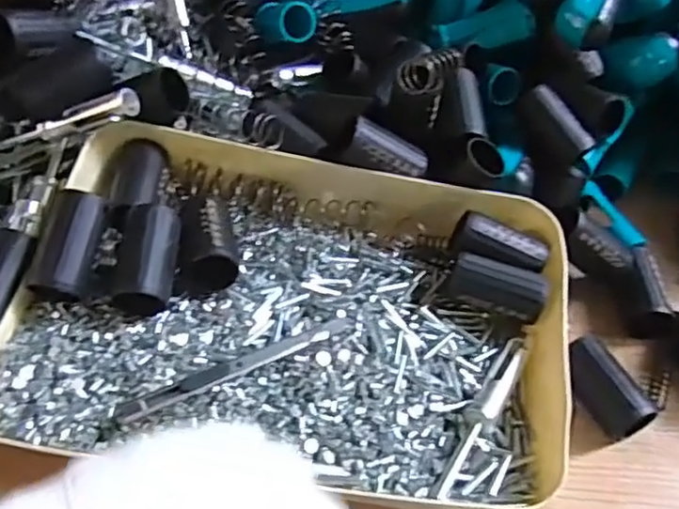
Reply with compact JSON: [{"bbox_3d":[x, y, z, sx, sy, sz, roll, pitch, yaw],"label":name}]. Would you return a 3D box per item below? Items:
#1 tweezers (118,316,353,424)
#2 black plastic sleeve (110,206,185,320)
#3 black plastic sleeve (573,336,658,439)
[{"bbox_3d":[-0.056,0.062,0.364,0.141,0.015,0.013,-23,55,-23],"label":"tweezers"},{"bbox_3d":[-0.116,0.004,0.388,0.033,0.027,0.071,2,64,-3],"label":"black plastic sleeve"},{"bbox_3d":[0.170,0.086,0.410,0.024,0.032,0.064,-17,53,-18],"label":"black plastic sleeve"}]

